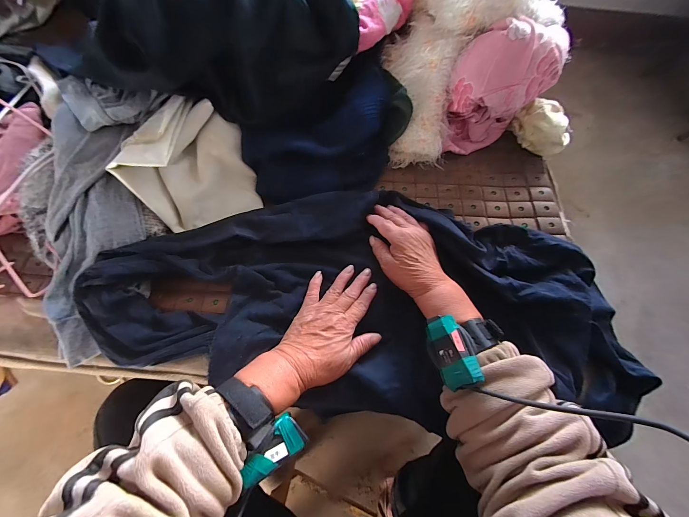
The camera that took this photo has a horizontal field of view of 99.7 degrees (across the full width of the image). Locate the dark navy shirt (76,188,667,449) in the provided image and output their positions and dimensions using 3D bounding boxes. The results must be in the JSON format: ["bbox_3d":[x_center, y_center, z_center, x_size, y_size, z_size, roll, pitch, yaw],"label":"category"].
[{"bbox_3d":[0.029,0.043,0.394,0.654,0.087,0.295,4,65,2],"label":"dark navy shirt"}]

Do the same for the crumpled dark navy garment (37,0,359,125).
[{"bbox_3d":[-0.172,-0.330,0.426,0.363,0.169,0.196,-11,66,-8],"label":"crumpled dark navy garment"}]

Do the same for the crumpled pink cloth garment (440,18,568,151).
[{"bbox_3d":[0.238,-0.266,0.468,0.142,0.156,0.151,34,68,12],"label":"crumpled pink cloth garment"}]

